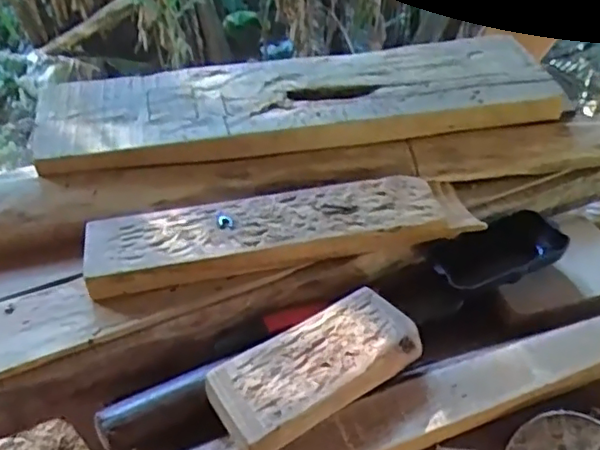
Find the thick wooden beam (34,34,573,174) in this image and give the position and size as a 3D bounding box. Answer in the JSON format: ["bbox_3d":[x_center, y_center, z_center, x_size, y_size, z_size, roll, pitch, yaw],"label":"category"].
[{"bbox_3d":[0.006,-0.112,0.541,0.443,0.022,0.111,-9,46,-9],"label":"thick wooden beam"}]

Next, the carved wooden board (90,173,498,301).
[{"bbox_3d":[-0.011,0.001,0.472,0.291,0.022,0.065,-10,46,-10],"label":"carved wooden board"}]

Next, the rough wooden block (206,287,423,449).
[{"bbox_3d":[0.011,0.094,0.401,0.137,0.025,0.060,-25,50,-23],"label":"rough wooden block"}]

